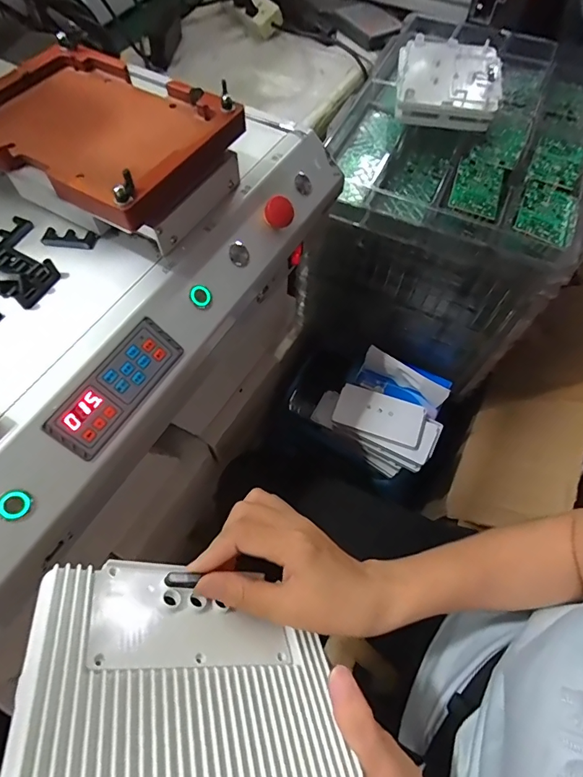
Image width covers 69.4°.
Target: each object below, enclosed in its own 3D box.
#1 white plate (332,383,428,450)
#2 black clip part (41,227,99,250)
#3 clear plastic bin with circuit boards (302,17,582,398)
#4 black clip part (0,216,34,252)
[{"bbox_3d":[0.144,0.042,0.678,0.140,0.012,0.075,19,63,9],"label":"white plate"},{"bbox_3d":[-0.198,-0.133,0.376,0.045,0.005,0.020,5,62,2],"label":"black clip part"},{"bbox_3d":[0.263,-0.321,0.724,0.349,0.346,0.454,22,63,11],"label":"clear plastic bin with circuit boards"},{"bbox_3d":[-0.251,-0.138,0.375,0.024,0.004,0.043,20,63,10],"label":"black clip part"}]

